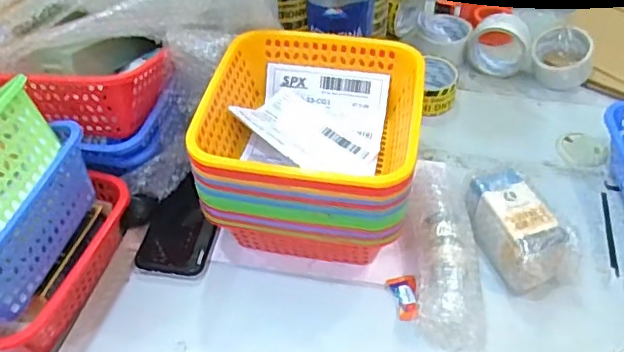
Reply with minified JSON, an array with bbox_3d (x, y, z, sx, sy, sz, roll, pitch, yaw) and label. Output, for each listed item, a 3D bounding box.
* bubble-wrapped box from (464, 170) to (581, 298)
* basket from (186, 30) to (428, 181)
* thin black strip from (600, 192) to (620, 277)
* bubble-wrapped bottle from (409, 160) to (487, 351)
[{"bbox_3d":[0.230,0.061,0.658,0.071,0.068,0.136,-17,48,-14],"label":"bubble-wrapped box"},{"bbox_3d":[0.003,-0.068,0.642,0.223,0.078,0.206,4,46,6],"label":"basket"},{"bbox_3d":[0.356,0.067,0.690,0.009,0.004,0.126,9,47,10],"label":"thin black strip"},{"bbox_3d":[0.149,0.084,0.644,0.071,0.060,0.212,1,46,3],"label":"bubble-wrapped bottle"}]

